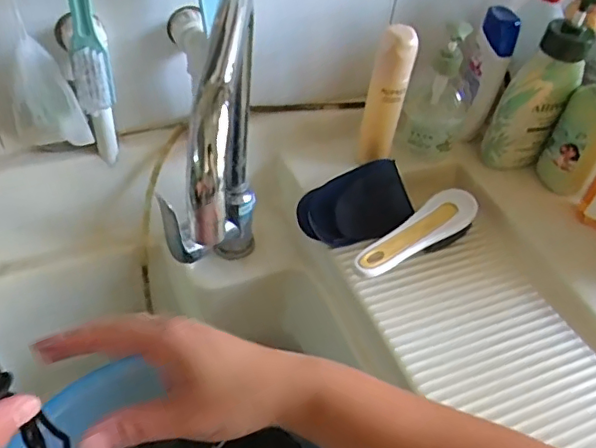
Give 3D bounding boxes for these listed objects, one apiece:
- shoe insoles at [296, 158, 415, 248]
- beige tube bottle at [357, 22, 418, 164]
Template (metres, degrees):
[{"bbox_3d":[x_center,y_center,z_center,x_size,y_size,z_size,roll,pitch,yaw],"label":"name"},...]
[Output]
[{"bbox_3d":[0.065,-0.020,0.638,0.125,0.030,0.077,-24,93,-7],"label":"shoe insoles"},{"bbox_3d":[0.098,-0.140,0.628,0.039,0.164,0.027,15,48,7],"label":"beige tube bottle"}]

